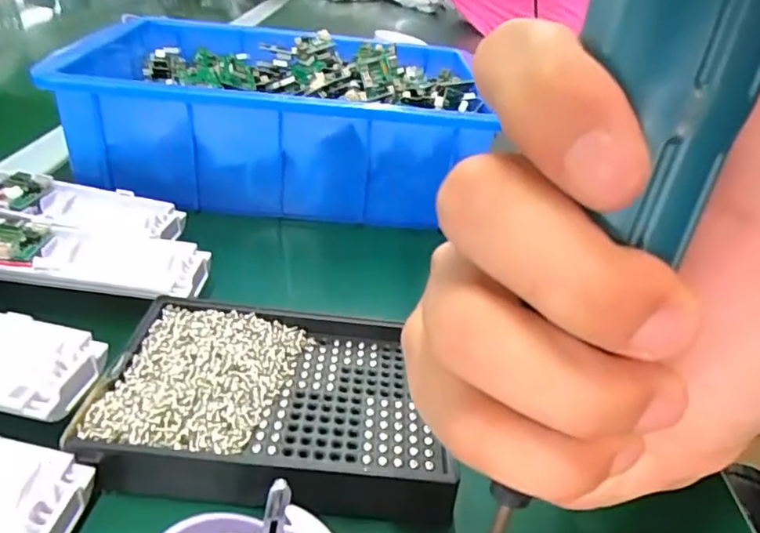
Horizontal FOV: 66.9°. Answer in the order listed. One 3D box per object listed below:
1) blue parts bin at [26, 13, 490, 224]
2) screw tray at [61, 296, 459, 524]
[{"bbox_3d":[-0.069,-0.118,0.449,0.288,0.086,0.201,3,32,-6],"label":"blue parts bin"},{"bbox_3d":[-0.043,0.055,0.236,0.132,0.024,0.095,5,32,-3],"label":"screw tray"}]

